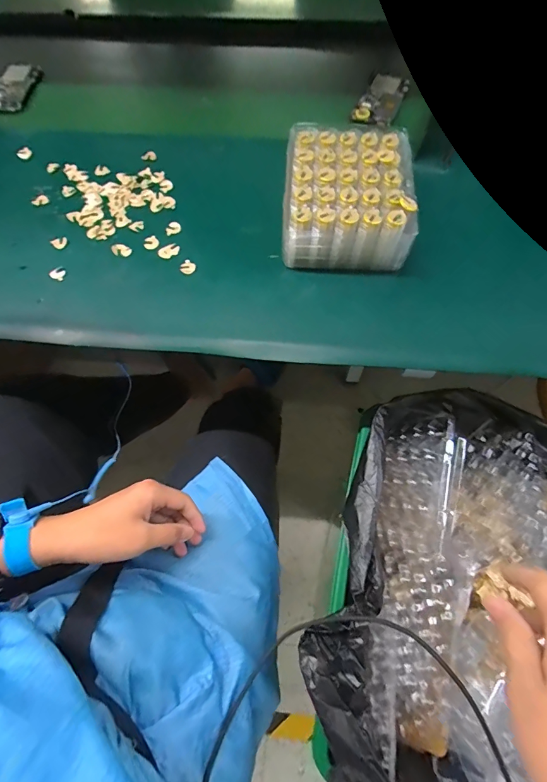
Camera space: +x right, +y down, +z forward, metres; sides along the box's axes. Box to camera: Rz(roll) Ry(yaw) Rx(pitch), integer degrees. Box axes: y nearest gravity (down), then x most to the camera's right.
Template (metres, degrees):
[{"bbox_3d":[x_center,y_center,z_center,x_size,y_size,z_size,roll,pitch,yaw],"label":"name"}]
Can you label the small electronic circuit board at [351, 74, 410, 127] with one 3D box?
[{"bbox_3d":[0.169,-0.456,0.589,0.056,0.016,0.111,24,69,11],"label":"small electronic circuit board"}]

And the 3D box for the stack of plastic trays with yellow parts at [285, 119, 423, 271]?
[{"bbox_3d":[0.088,-0.238,0.460,0.149,0.069,0.177,4,66,3],"label":"stack of plastic trays with yellow parts"}]

